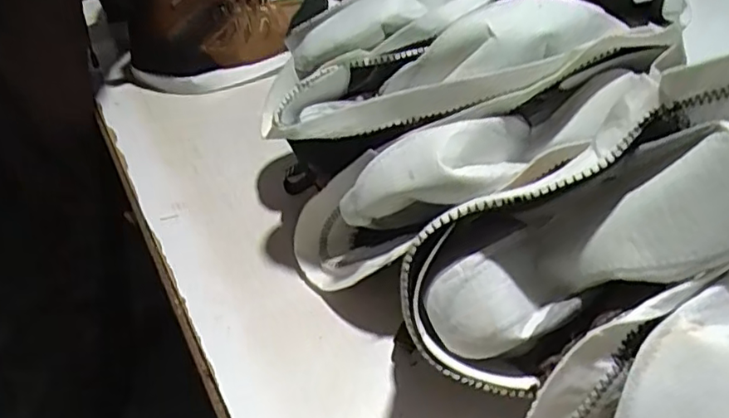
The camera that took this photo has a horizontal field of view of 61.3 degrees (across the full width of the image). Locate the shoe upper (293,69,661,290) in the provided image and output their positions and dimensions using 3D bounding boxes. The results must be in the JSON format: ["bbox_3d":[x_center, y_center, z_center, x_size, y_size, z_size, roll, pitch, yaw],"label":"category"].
[{"bbox_3d":[0.068,-0.021,0.449,0.282,0.092,0.078,-24,43,6],"label":"shoe upper"}]

